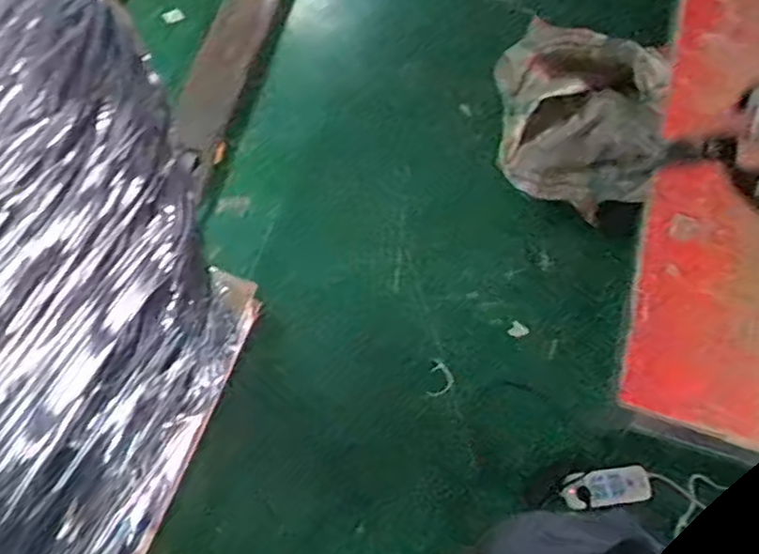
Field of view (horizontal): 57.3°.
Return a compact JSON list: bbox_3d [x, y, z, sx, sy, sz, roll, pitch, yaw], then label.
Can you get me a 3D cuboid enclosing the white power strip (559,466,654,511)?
[{"bbox_3d":[0.565,0.524,1.725,0.231,0.044,0.094,-5,63,-6],"label":"white power strip"}]

